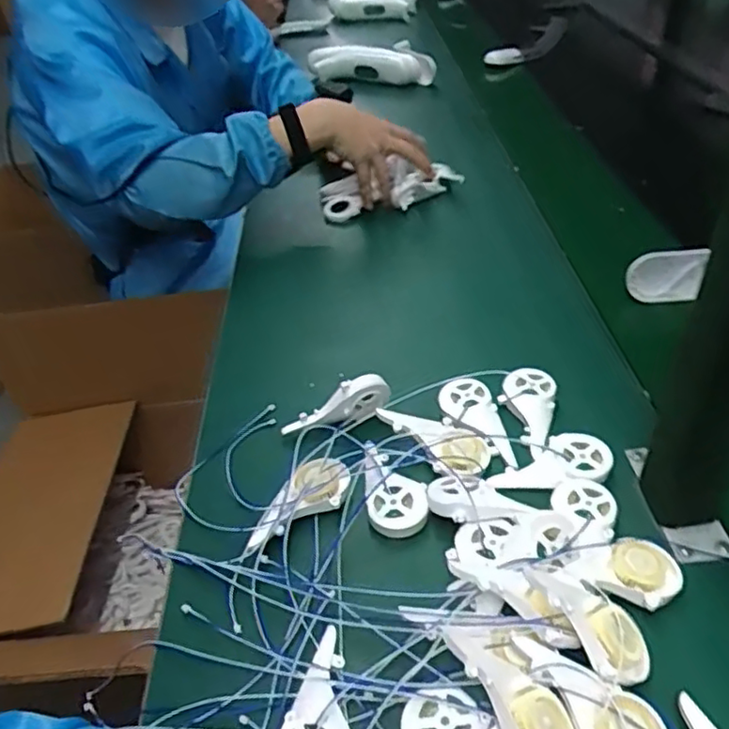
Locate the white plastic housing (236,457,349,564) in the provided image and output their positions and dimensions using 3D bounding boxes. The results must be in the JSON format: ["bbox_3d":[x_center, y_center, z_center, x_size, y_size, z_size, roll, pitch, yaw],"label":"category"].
[{"bbox_3d":[-0.051,0.103,0.460,0.041,0.018,0.099,24,49,30],"label":"white plastic housing"}]

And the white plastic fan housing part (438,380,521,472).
[{"bbox_3d":[0.098,0.049,0.522,0.040,0.024,0.089,-23,62,-25],"label":"white plastic fan housing part"}]

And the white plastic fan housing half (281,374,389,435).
[{"bbox_3d":[-0.025,0.037,0.529,0.093,0.037,0.016,-24,46,2],"label":"white plastic fan housing half"}]

